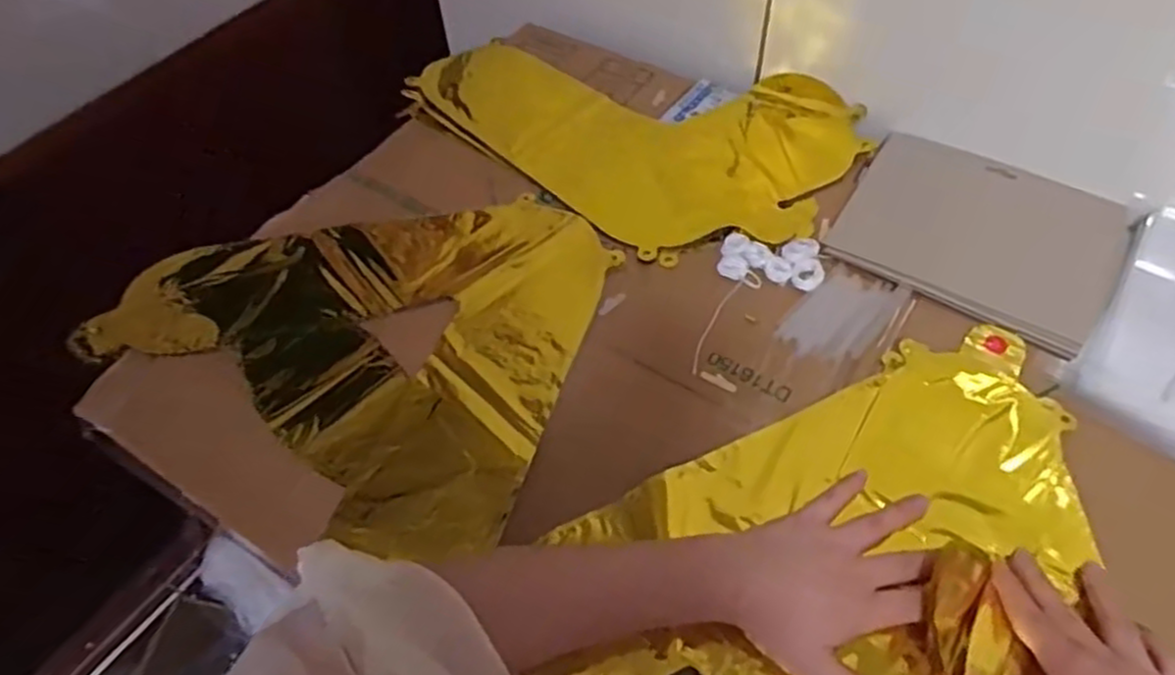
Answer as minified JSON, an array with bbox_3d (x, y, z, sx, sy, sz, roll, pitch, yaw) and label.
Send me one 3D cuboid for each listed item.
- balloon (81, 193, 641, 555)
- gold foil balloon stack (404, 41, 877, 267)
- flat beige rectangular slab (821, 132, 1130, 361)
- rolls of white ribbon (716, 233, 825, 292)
[{"bbox_3d":[-0.184,-0.014,0.585,0.355,0.017,0.290,15,56,14],"label":"balloon"},{"bbox_3d":[0.042,-0.214,0.731,0.260,0.027,0.413,-40,61,-23],"label":"gold foil balloon stack"},{"bbox_3d":[0.310,-0.086,0.608,0.198,0.017,0.165,26,59,21],"label":"flat beige rectangular slab"},{"bbox_3d":[0.145,-0.060,0.603,0.079,0.012,0.045,8,55,9],"label":"rolls of white ribbon"}]

